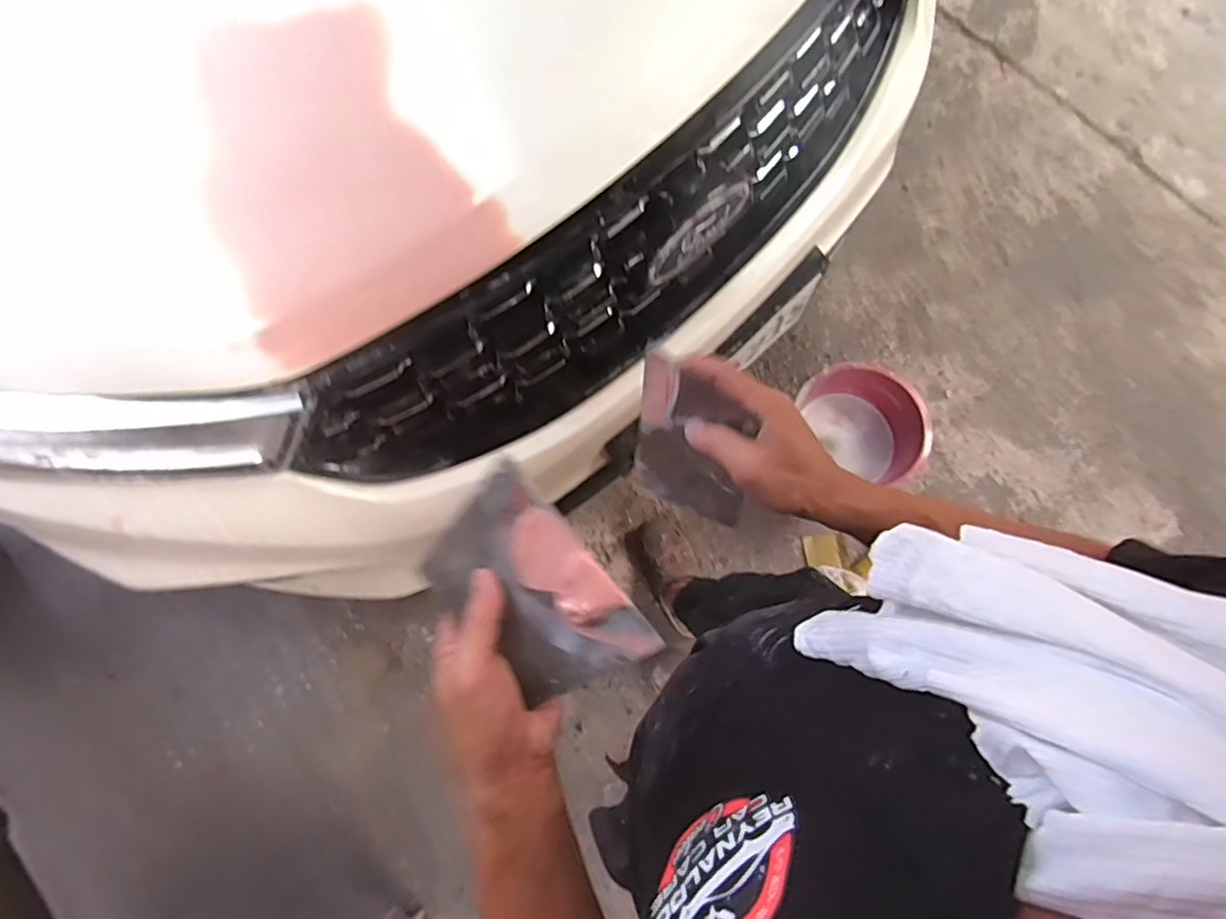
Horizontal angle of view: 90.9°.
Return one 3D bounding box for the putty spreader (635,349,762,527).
[{"bbox_3d":[0.060,-0.010,0.468,0.093,0.134,0.010,27,50,25],"label":"putty spreader"}]

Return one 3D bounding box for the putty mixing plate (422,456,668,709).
[{"bbox_3d":[-0.049,0.080,0.360,0.088,0.012,0.138,-43,86,10],"label":"putty mixing plate"}]

